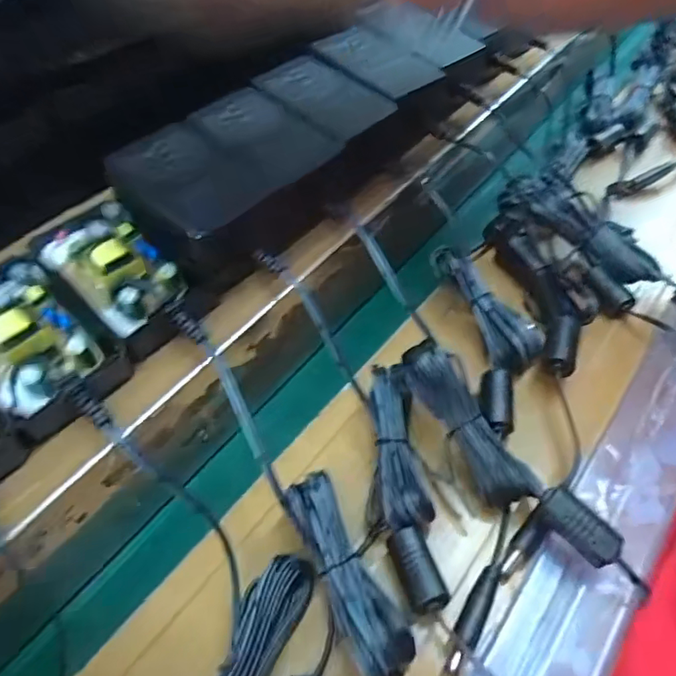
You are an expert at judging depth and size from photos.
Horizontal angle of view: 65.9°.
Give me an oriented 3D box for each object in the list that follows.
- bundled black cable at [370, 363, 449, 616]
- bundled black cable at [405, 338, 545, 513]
[{"bbox_3d":[0.025,0.054,0.206,0.018,0.015,0.099,-7,48,0],"label":"bundled black cable"},{"bbox_3d":[0.051,0.033,0.211,0.019,0.010,0.072,-27,72,-17],"label":"bundled black cable"}]

